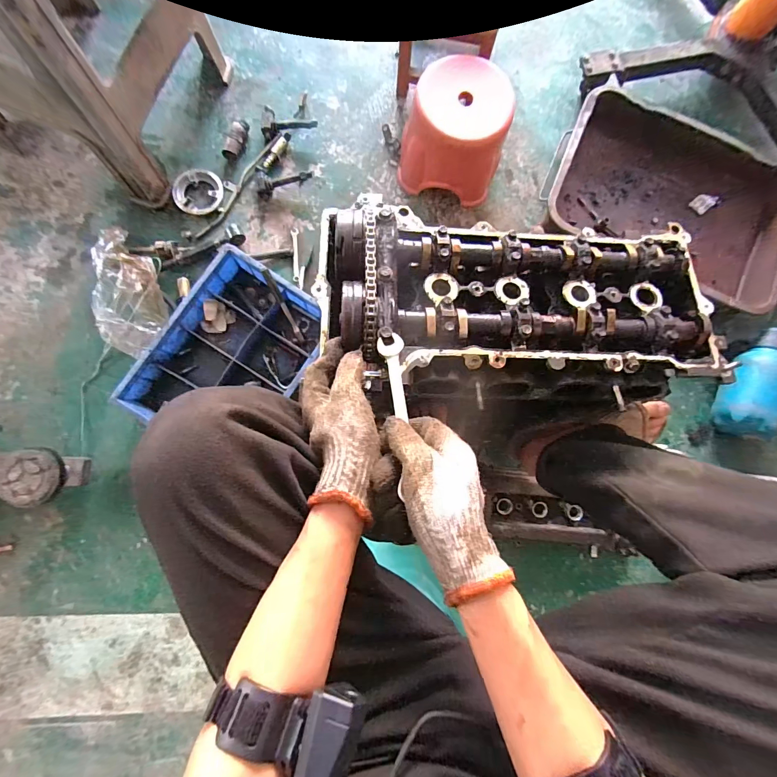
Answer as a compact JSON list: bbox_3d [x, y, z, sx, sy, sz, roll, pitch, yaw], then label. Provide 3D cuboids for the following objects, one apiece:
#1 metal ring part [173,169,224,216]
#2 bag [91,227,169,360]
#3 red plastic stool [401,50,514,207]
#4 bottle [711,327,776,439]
[{"bbox_3d":[-0.488,-0.508,0.985,0.115,0.028,0.112,2,83,-3],"label":"metal ring part"},{"bbox_3d":[-0.617,-0.234,0.910,0.135,0.090,0.300,-5,97,-4],"label":"bag"},{"bbox_3d":[0.167,-0.636,0.961,0.249,0.193,0.250,10,83,-2],"label":"red plastic stool"},{"bbox_3d":[0.969,-0.020,1.008,0.127,0.116,0.298,24,83,0],"label":"bottle"}]

